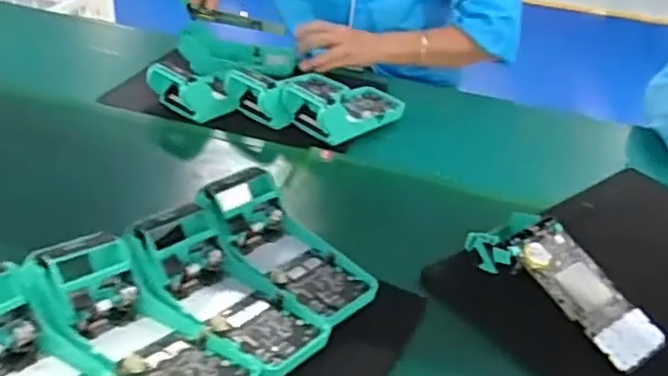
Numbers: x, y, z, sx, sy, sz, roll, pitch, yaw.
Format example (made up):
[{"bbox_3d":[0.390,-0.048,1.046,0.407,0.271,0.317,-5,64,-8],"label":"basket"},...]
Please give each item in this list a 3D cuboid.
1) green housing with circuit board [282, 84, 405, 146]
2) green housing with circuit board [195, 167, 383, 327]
[{"bbox_3d":[0.019,-0.113,0.875,0.075,0.065,0.162,30,42,34],"label":"green housing with circuit board"},{"bbox_3d":[-0.043,0.056,0.599,0.169,0.045,0.086,42,47,20],"label":"green housing with circuit board"}]

